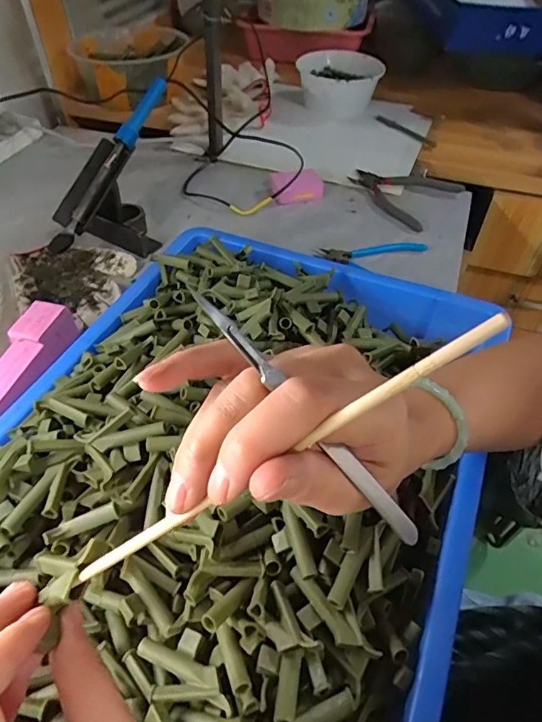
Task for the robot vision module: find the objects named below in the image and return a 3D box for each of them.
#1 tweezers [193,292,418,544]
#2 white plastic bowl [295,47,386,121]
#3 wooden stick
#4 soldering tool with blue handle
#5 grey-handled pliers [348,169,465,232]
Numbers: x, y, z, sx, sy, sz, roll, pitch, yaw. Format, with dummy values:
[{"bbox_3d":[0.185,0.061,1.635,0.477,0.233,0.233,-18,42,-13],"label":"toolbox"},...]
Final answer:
[{"bbox_3d":[0.019,0.027,0.180,0.007,0.138,0.008,-18,31,43],"label":"tweezers"},{"bbox_3d":[0.138,-0.568,0.978,0.172,0.078,0.214,9,48,7],"label":"white plastic bowl"},{"bbox_3d":[-0.004,0.037,0.164,0.182,0.006,0.006,-35,47,17],"label":"wooden stick"},{"bbox_3d":[-0.211,-0.264,0.634,0.026,0.027,0.283,20,75,17],"label":"soldering tool with blue handle"},{"bbox_3d":[0.206,-0.276,0.771,0.157,0.014,0.166,31,54,25],"label":"grey-handled pliers"}]

